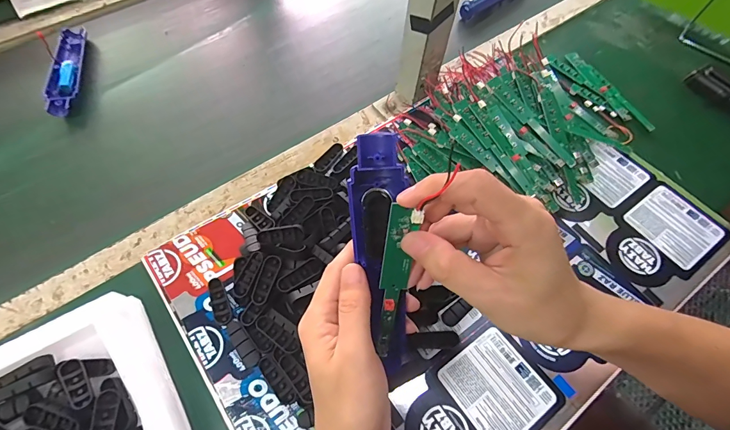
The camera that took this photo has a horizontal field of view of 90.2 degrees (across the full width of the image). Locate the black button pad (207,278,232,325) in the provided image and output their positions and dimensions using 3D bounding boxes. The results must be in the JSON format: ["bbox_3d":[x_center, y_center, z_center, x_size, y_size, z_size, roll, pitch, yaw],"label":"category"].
[{"bbox_3d":[-0.146,0.086,0.365,0.016,0.006,0.047,-20,66,-13],"label":"black button pad"}]

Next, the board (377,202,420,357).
[{"bbox_3d":[0.020,0.052,0.247,0.018,0.136,0.007,5,35,2],"label":"board"}]

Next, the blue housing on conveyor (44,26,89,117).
[{"bbox_3d":[-0.421,-0.201,0.520,0.036,0.030,0.167,-13,65,-9],"label":"blue housing on conveyor"}]

